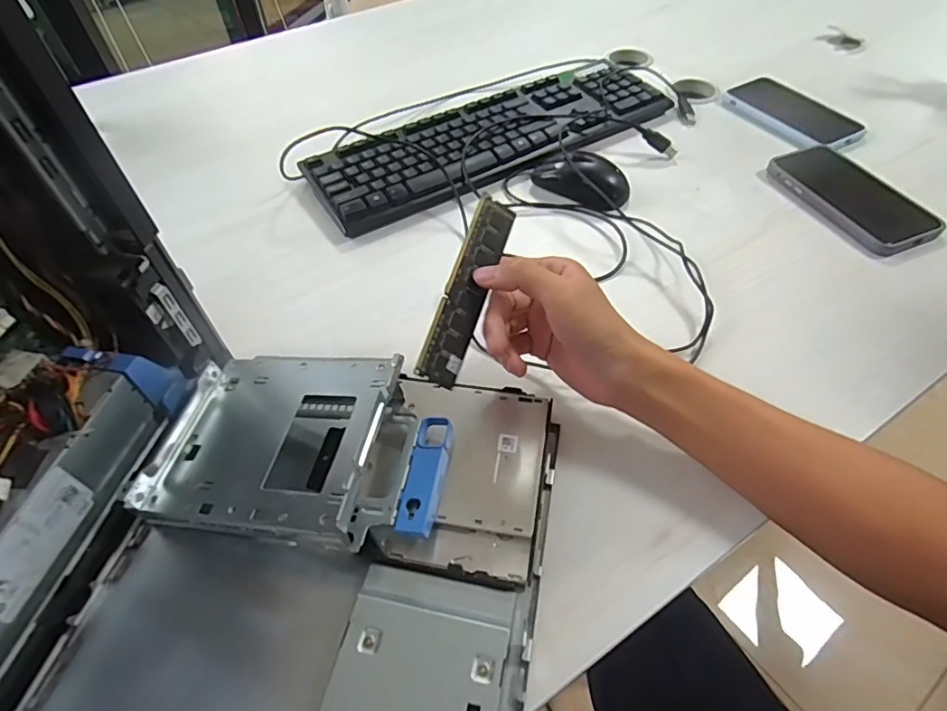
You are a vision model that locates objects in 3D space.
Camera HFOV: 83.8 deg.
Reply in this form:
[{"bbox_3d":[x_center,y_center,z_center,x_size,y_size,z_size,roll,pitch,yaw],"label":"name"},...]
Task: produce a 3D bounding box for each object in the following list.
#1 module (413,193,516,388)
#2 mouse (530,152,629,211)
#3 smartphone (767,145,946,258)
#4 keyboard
[{"bbox_3d":[-0.003,-0.044,0.349,0.029,0.004,0.129,25,76,-23],"label":"module"},{"bbox_3d":[0.117,-0.193,0.576,0.104,0.030,0.055,26,58,22],"label":"mouse"},{"bbox_3d":[0.388,-0.167,0.549,0.092,0.011,0.168,-21,54,-13],"label":"smartphone"},{"bbox_3d":[0.032,-0.255,0.629,0.441,0.034,0.149,-25,55,-16],"label":"keyboard"}]

